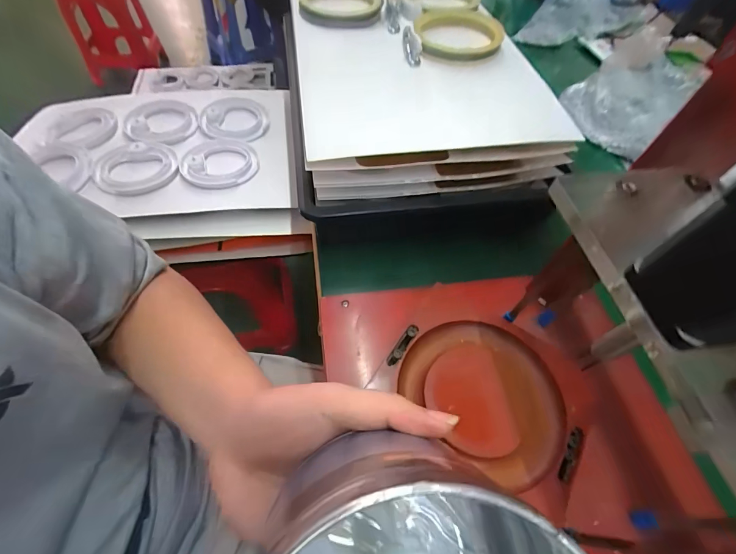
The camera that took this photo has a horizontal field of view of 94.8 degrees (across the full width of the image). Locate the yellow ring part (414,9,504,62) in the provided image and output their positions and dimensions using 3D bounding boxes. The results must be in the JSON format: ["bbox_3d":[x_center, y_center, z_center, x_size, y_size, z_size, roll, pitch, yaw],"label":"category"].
[{"bbox_3d":[0.127,-0.346,0.484,0.110,0.031,0.098,1,57,-5],"label":"yellow ring part"}]

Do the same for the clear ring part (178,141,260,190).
[{"bbox_3d":[-0.270,-0.206,0.614,0.134,0.019,0.129,-2,58,-6],"label":"clear ring part"}]

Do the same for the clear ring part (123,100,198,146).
[{"bbox_3d":[-0.410,-0.309,0.675,0.132,0.031,0.132,2,57,-4],"label":"clear ring part"}]

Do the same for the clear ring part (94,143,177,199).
[{"bbox_3d":[-0.403,-0.193,0.592,0.125,0.022,0.122,-28,64,-21],"label":"clear ring part"}]

